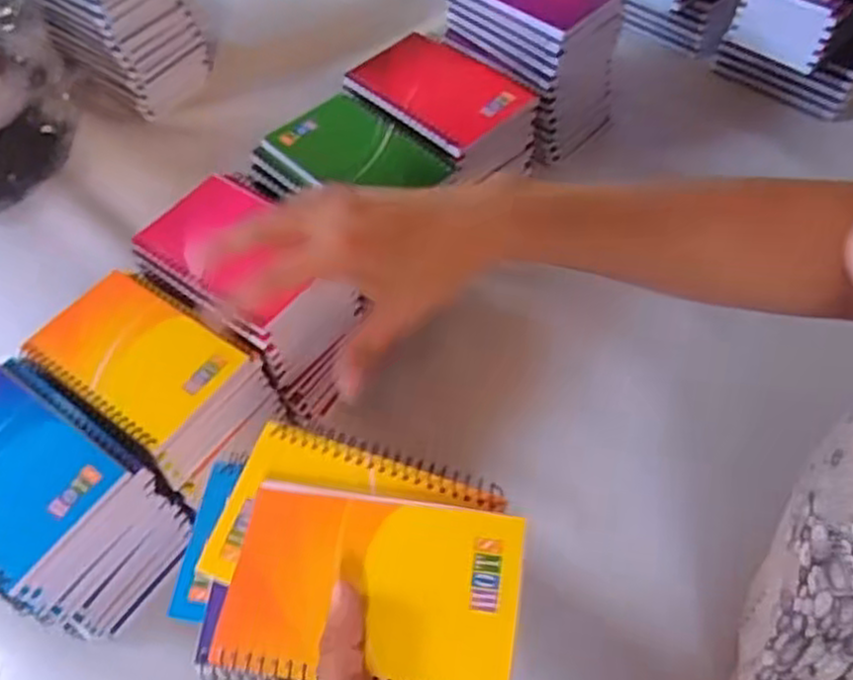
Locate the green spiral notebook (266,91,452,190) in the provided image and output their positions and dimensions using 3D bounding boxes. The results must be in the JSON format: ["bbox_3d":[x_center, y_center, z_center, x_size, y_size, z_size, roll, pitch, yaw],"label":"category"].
[{"bbox_3d":[-0.052,-0.137,0.546,0.124,0.007,0.080,39,67,24],"label":"green spiral notebook"}]

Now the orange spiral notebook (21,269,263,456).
[{"bbox_3d":[-0.186,0.011,0.480,0.132,0.015,0.082,28,63,19],"label":"orange spiral notebook"}]

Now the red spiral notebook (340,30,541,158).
[{"bbox_3d":[0.008,-0.196,0.573,0.128,0.017,0.081,39,67,24],"label":"red spiral notebook"}]

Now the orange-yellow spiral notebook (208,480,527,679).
[{"bbox_3d":[-0.025,0.110,0.331,0.130,0.005,0.083,4,64,13],"label":"orange-yellow spiral notebook"}]

